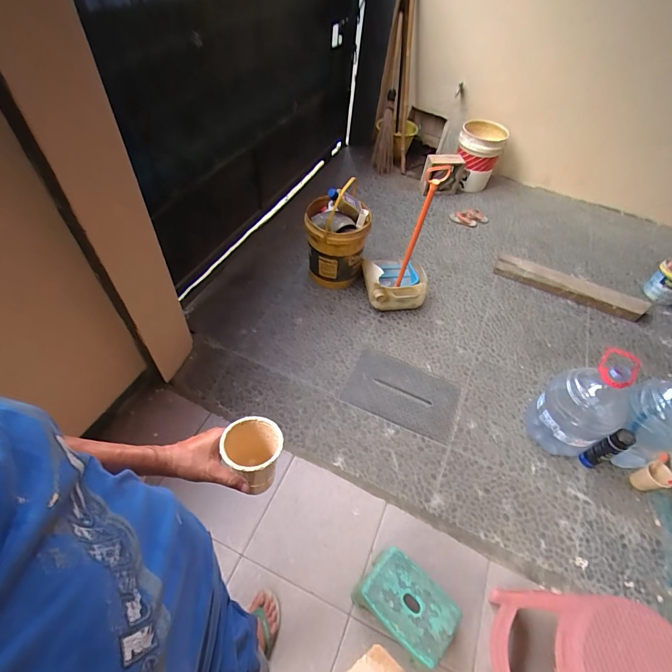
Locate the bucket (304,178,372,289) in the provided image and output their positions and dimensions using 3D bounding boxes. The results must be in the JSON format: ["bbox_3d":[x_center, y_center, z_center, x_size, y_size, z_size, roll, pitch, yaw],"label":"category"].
[{"bbox_3d":[0.005,-0.492,1.811,0.283,0.454,0.276,3,54,-5],"label":"bucket"}]

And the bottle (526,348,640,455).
[{"bbox_3d":[0.881,0.262,1.338,0.216,0.456,0.230,3,54,-5],"label":"bottle"}]

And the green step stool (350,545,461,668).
[{"bbox_3d":[0.210,0.830,1.150,0.277,0.150,0.198,38,58,19],"label":"green step stool"}]

